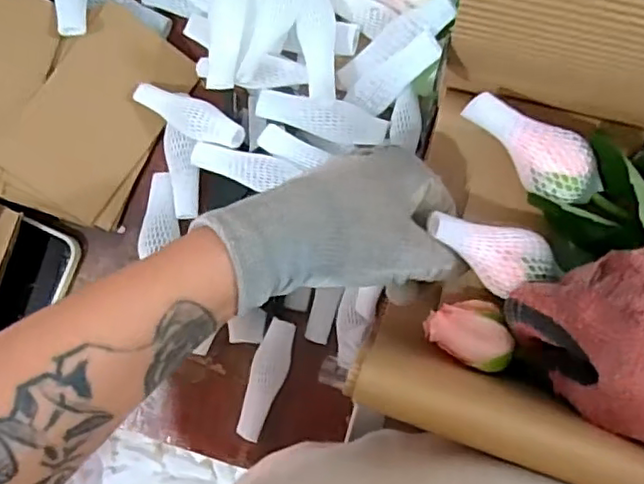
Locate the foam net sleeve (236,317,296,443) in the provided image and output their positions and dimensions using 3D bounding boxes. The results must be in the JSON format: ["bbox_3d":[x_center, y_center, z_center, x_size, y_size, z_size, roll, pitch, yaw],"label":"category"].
[{"bbox_3d":[-0.039,0.096,0.437,0.024,0.009,0.086,21,89,7],"label":"foam net sleeve"}]

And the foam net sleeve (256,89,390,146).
[{"bbox_3d":[0.000,-0.081,0.416,0.086,0.020,0.025,10,88,7],"label":"foam net sleeve"}]

